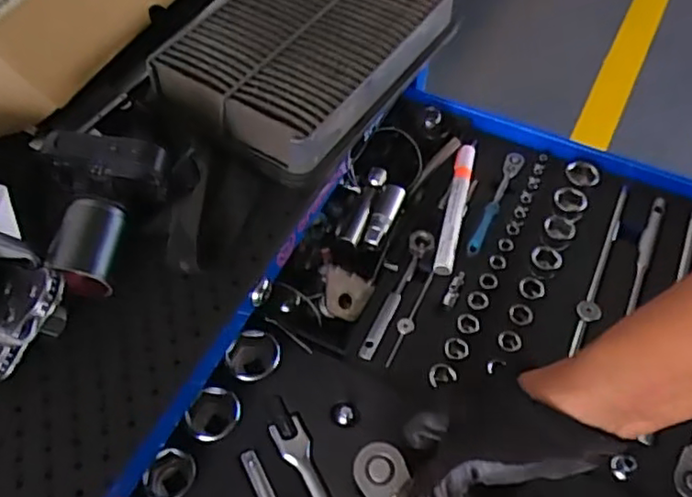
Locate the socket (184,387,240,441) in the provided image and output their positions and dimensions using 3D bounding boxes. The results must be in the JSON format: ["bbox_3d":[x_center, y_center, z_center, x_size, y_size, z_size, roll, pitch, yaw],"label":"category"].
[{"bbox_3d":[-0.096,0.124,0.471,0.037,0.037,0.039,0,55,-1],"label":"socket"}]

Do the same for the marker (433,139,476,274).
[{"bbox_3d":[0.098,-0.041,0.572,0.016,0.016,0.145,12,56,7],"label":"marker"}]

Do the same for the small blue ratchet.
[{"bbox_3d":[0.137,-0.043,0.588,0.017,0.012,0.131,22,58,14],"label":"small blue ratchet"}]

